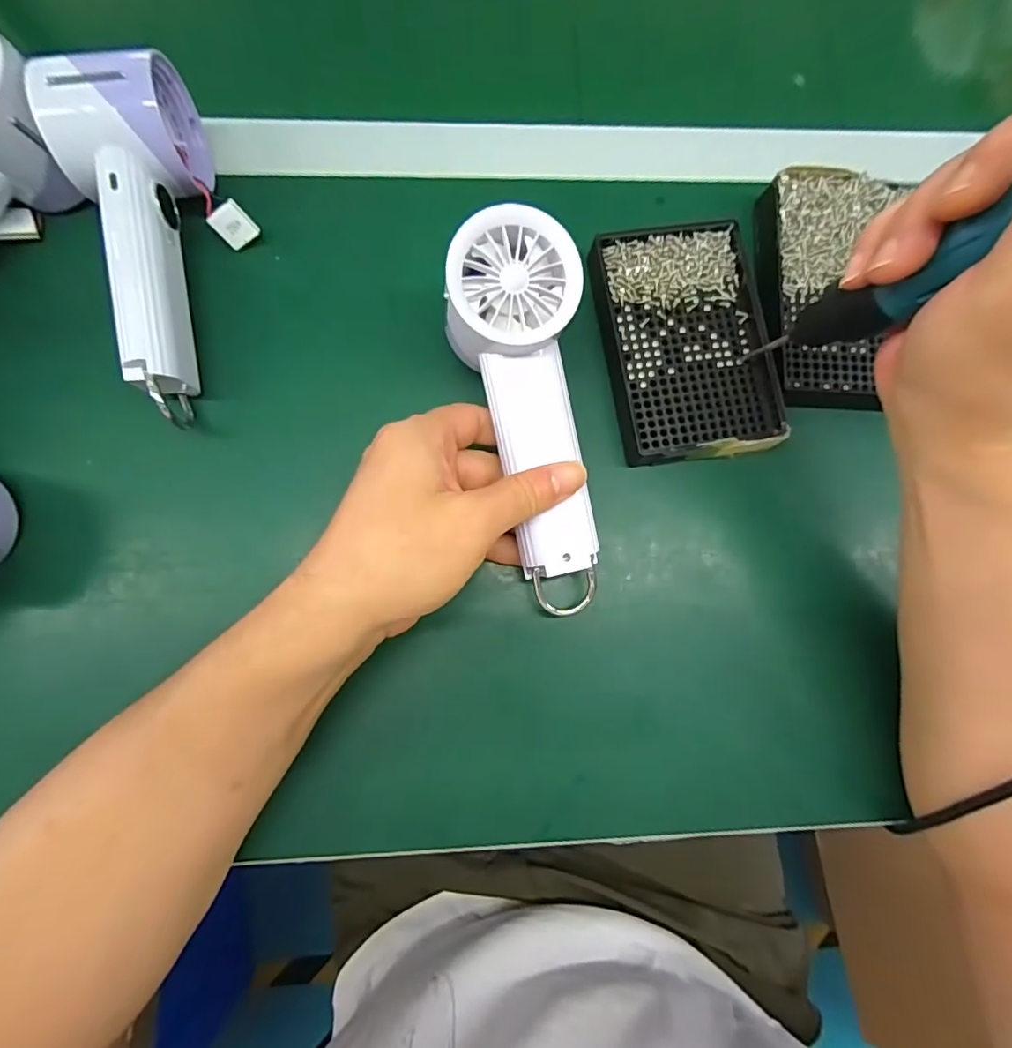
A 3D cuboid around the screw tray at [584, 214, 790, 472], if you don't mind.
[{"bbox_3d":[0.108,-0.108,0.303,0.096,0.021,0.139,-9,84,-4],"label":"screw tray"}]

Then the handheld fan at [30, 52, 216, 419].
[{"bbox_3d":[-0.193,-0.150,0.269,0.056,0.061,0.187,-10,83,-4],"label":"handheld fan"}]

